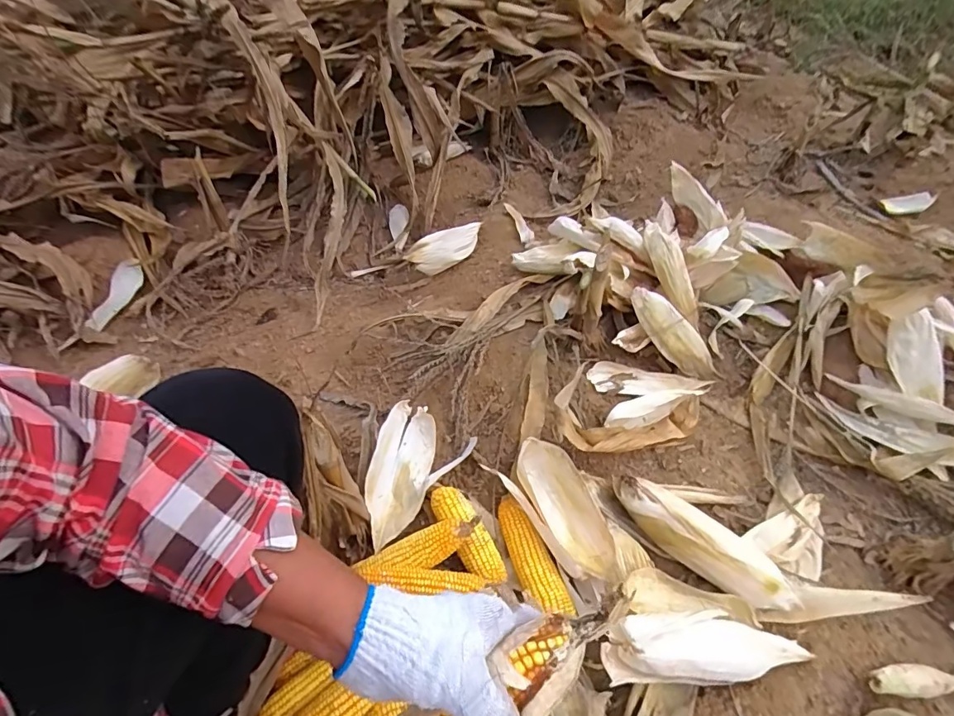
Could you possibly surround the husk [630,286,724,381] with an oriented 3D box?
[{"bbox_3d":[0.380,-0.037,0.907,0.237,0.044,0.069,45,59,-7],"label":"husk"}]

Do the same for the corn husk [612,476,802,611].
[{"bbox_3d":[0.317,0.260,0.680,0.261,0.061,0.077,33,56,27],"label":"corn husk"}]

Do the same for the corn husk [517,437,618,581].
[{"bbox_3d":[0.131,0.225,0.711,0.085,0.060,0.229,-15,49,-13],"label":"corn husk"}]

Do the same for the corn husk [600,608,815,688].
[{"bbox_3d":[0.271,0.347,0.572,0.258,0.054,0.076,6,59,-17],"label":"corn husk"}]

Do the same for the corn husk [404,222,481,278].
[{"bbox_3d":[-0.066,-0.253,1.079,0.047,0.073,0.226,32,55,26],"label":"corn husk"}]

